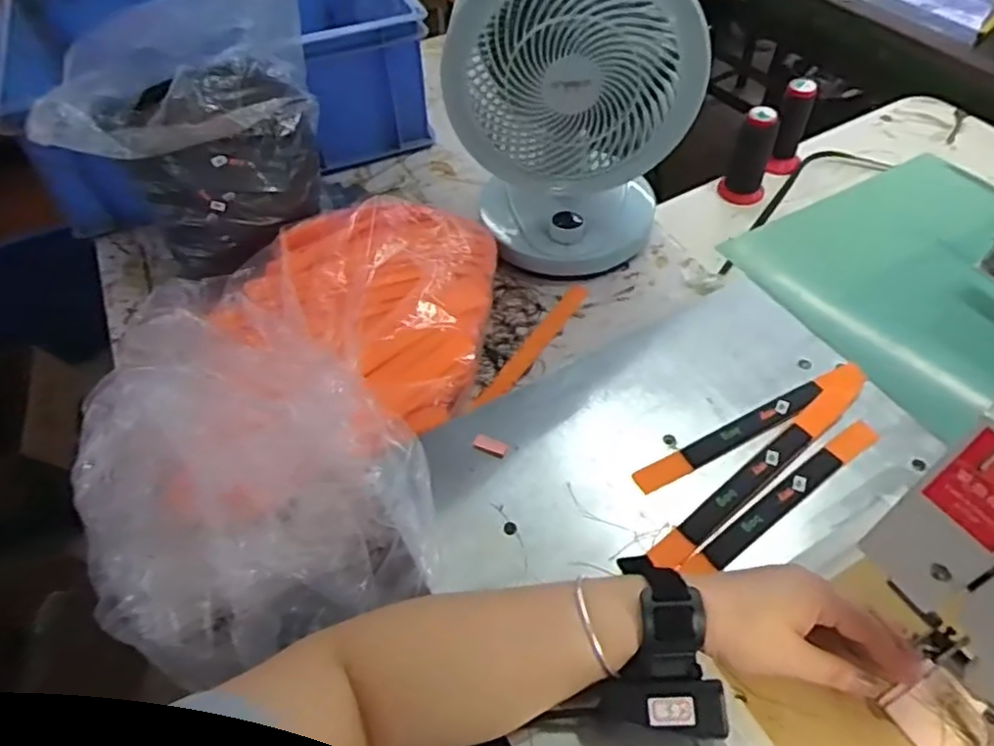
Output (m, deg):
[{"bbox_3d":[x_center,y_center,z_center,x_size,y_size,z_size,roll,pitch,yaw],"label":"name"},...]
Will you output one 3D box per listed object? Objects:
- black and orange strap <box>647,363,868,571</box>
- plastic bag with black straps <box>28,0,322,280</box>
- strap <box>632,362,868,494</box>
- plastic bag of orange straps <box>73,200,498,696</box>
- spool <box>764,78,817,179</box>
[{"bbox_3d":[0.215,0.066,0.523,0.253,0.006,0.026,-35,57,-22],"label":"black and orange strap"},{"bbox_3d":[-0.299,-0.241,0.689,0.259,0.260,0.111,-14,52,-7],"label":"plastic bag with black straps"},{"bbox_3d":[0.209,0.040,0.540,0.223,0.005,0.024,-22,53,-13],"label":"strap"},{"bbox_3d":[-0.164,0.000,0.581,0.279,0.153,0.441,3,52,7],"label":"plastic bag of orange straps"},{"bbox_3d":[0.397,-0.328,0.904,0.045,0.123,0.047,17,55,17],"label":"spool"}]

